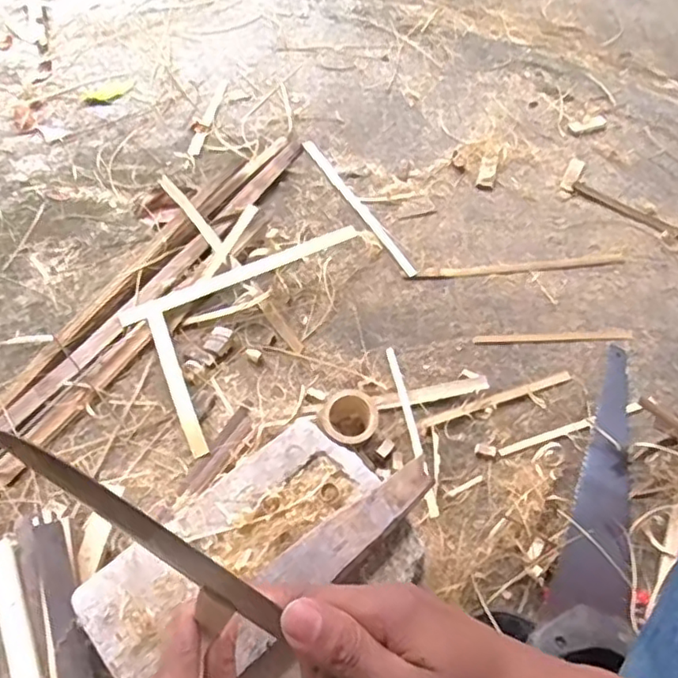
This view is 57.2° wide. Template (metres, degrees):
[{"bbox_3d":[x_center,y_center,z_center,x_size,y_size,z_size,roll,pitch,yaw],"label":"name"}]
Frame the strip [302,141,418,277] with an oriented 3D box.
[{"bbox_3d":[0.027,-0.221,1.004,0.020,0.007,0.340,-23,60,-20],"label":"strip"}]

